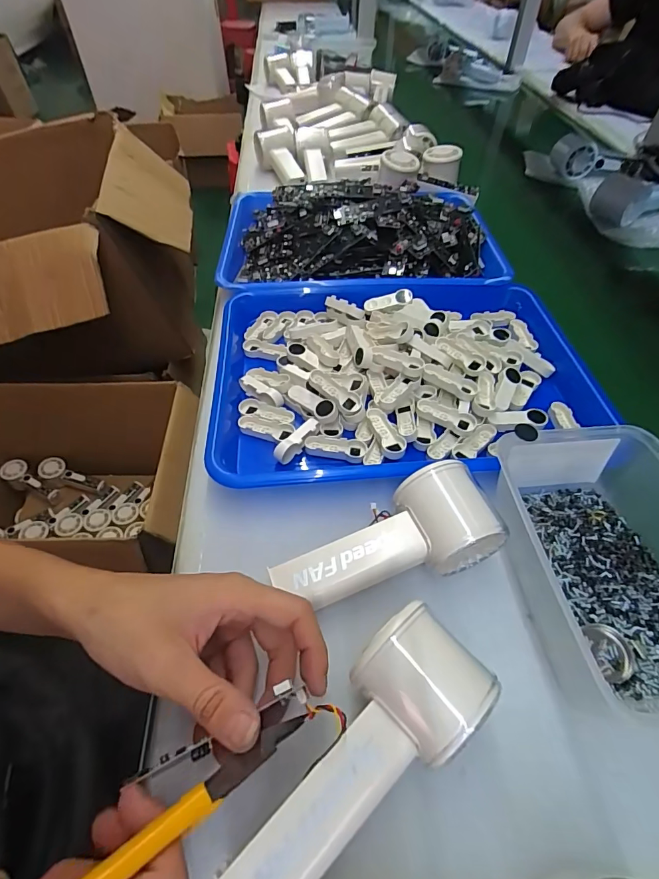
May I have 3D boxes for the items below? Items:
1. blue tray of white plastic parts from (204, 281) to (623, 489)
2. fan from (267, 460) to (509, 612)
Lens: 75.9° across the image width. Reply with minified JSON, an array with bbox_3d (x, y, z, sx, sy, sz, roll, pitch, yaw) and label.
[{"bbox_3d":[0.070,-0.067,0.393,0.352,0.037,0.249,-3,53,-4],"label":"blue tray of white plastic parts"},{"bbox_3d":[0.035,0.067,0.271,0.137,0.053,0.053,-16,55,-14],"label":"fan"}]

